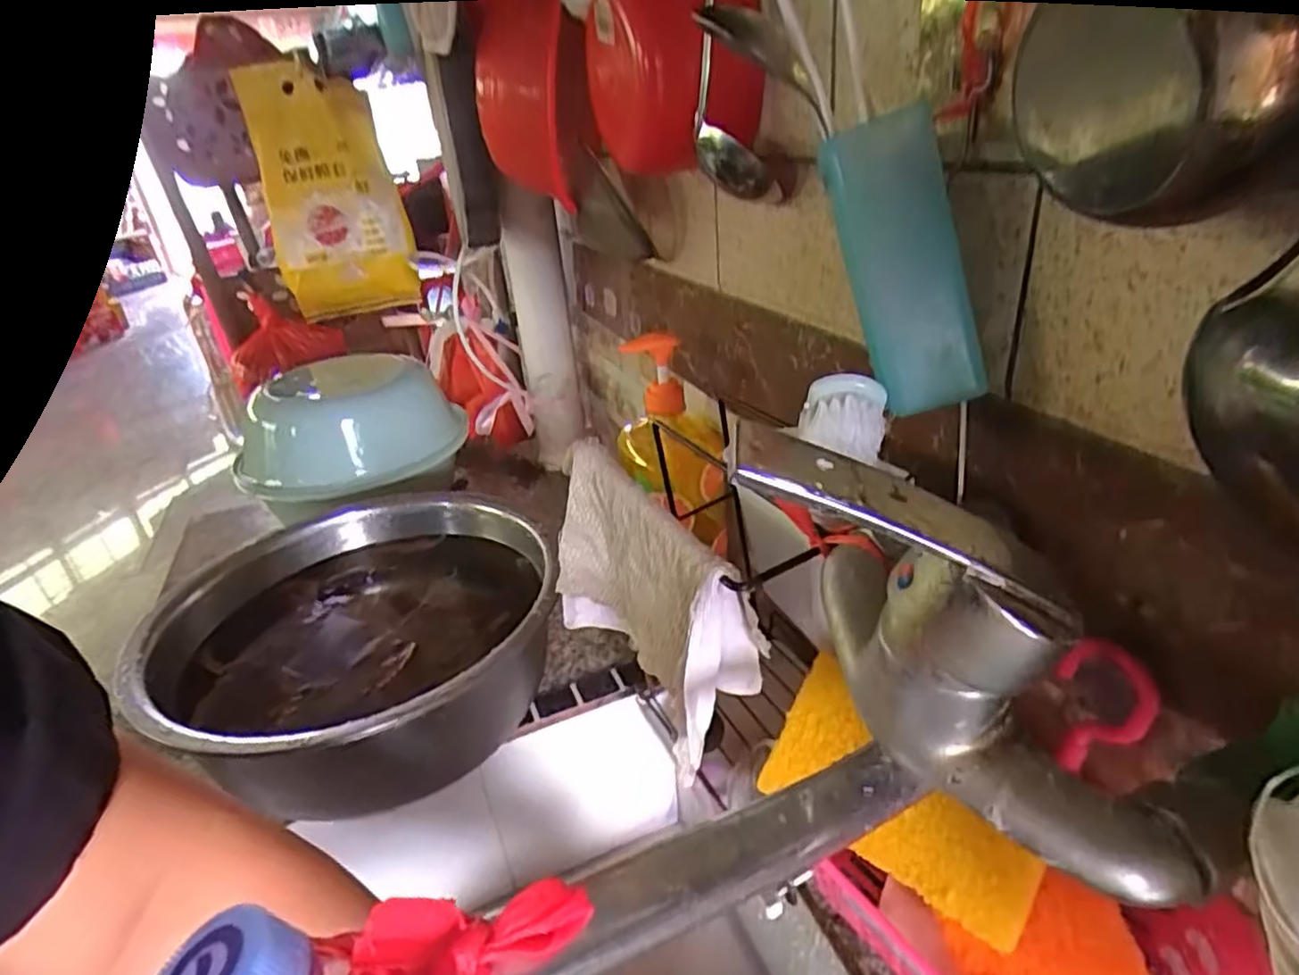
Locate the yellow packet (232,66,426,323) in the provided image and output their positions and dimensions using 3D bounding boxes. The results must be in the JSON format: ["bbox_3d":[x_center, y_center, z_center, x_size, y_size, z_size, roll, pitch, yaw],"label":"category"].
[{"bbox_3d":[-0.514,-0.475,1.141,0.203,0.373,0.063,-12,13,-5],"label":"yellow packet"}]

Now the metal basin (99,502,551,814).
[{"bbox_3d":[-0.233,0.125,0.623,0.310,0.105,0.291,-4,27,2],"label":"metal basin"}]

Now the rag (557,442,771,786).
[{"bbox_3d":[-0.008,0.063,0.414,0.045,0.129,0.175,-21,31,-28],"label":"rag"}]

